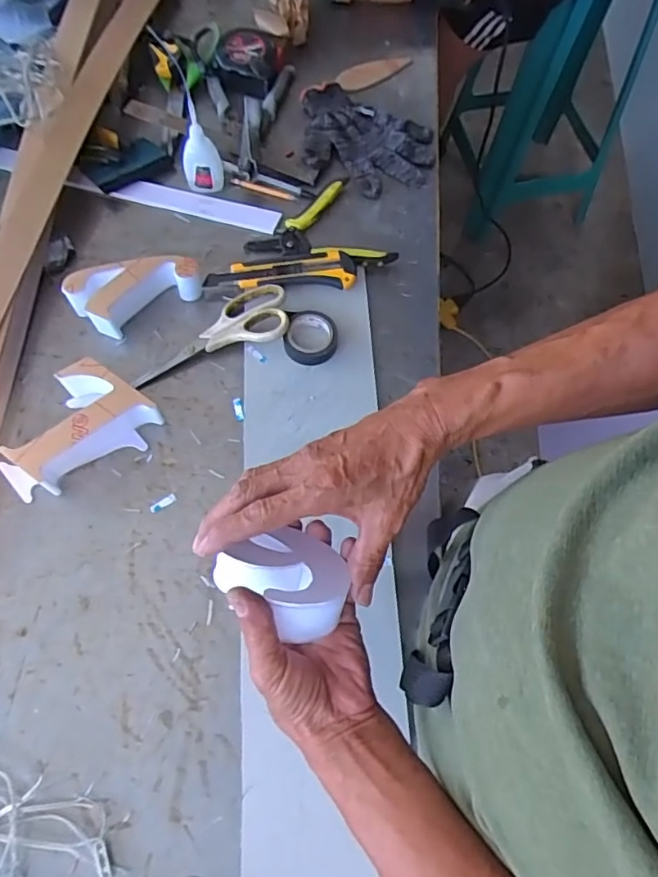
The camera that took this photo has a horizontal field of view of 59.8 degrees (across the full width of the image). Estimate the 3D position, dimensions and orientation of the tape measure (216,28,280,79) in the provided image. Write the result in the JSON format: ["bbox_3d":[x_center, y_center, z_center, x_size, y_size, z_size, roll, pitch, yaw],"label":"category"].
[{"bbox_3d":[-0.107,-0.512,0.773,0.083,0.041,0.076,12,68,2],"label":"tape measure"}]

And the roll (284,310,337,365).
[{"bbox_3d":[-0.019,-0.109,0.612,0.055,0.015,0.061,10,67,1],"label":"roll"}]

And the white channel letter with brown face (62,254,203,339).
[{"bbox_3d":[-0.211,-0.164,0.621,0.131,0.042,0.064,-32,72,-14],"label":"white channel letter with brown face"}]

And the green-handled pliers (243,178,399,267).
[{"bbox_3d":[-0.014,-0.233,0.670,0.148,0.021,0.131,-29,72,-13],"label":"green-handled pliers"}]

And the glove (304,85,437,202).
[{"bbox_3d":[0.040,-0.383,0.736,0.188,0.020,0.141,27,69,8],"label":"glove"}]

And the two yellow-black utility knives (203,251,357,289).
[{"bbox_3d":[-0.054,-0.185,0.644,0.167,0.024,0.039,-4,68,-4],"label":"two yellow-black utility knives"}]

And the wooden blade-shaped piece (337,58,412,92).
[{"bbox_3d":[0.063,-0.517,0.803,0.117,0.006,0.042,-31,72,-14],"label":"wooden blade-shaped piece"}]

